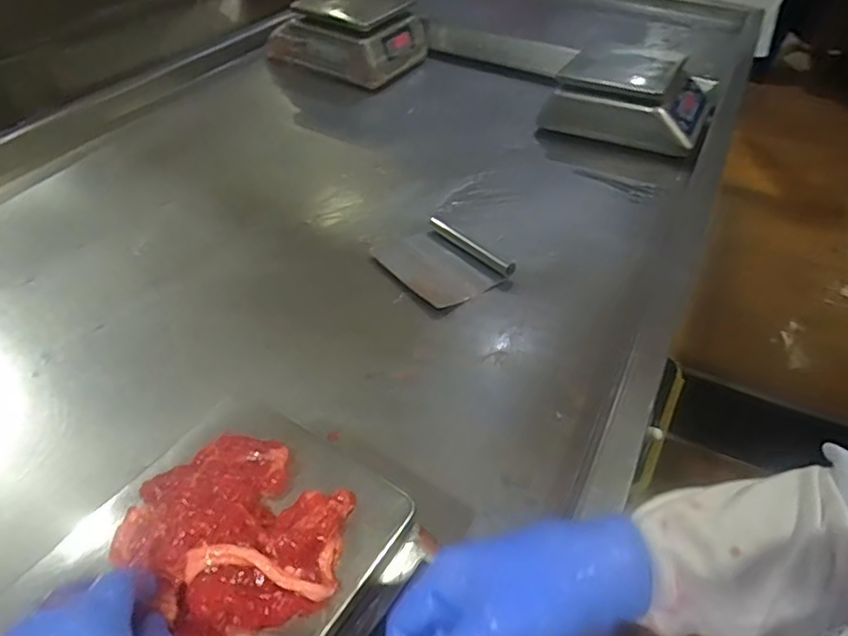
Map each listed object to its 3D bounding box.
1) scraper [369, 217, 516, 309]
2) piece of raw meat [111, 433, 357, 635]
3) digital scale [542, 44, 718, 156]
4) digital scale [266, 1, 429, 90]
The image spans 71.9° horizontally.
[{"bbox_3d":[0.026,-0.079,0.798,0.131,0.018,0.161,-28,51,-29],"label":"scraper"},{"bbox_3d":[-0.122,0.136,0.382,0.142,0.026,0.120,32,50,27],"label":"piece of raw meat"},{"bbox_3d":[0.397,-0.431,1.125,0.296,0.110,0.314,17,45,14],"label":"digital scale"},{"bbox_3d":[-0.163,-0.618,1.285,0.262,0.117,0.232,24,47,20],"label":"digital scale"}]

